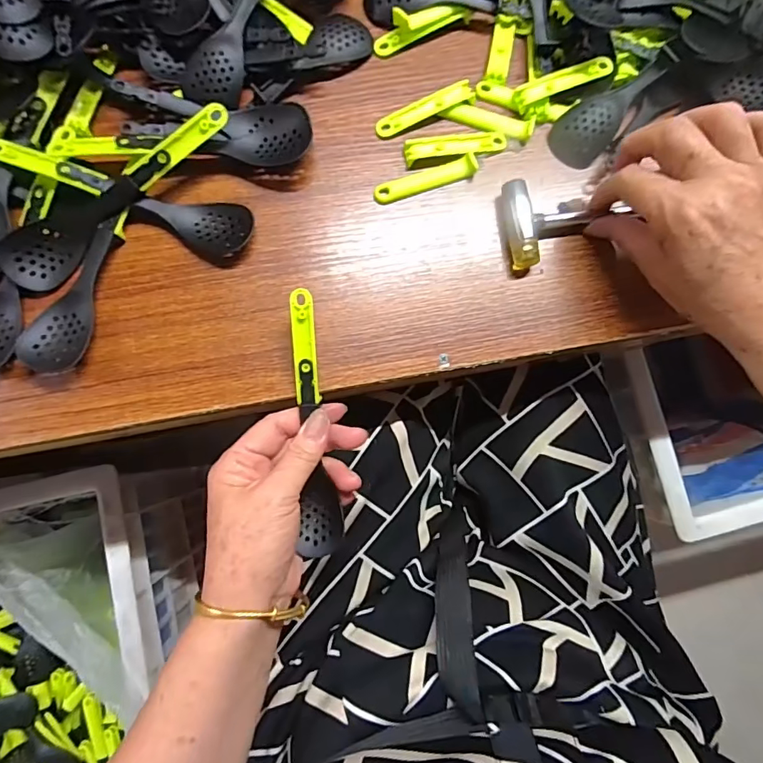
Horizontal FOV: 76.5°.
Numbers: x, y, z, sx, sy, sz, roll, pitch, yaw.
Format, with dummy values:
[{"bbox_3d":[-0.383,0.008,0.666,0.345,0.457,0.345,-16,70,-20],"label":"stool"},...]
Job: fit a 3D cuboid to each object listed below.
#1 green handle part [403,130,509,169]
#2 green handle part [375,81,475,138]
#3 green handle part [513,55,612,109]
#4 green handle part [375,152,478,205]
[{"bbox_3d":[0.055,-0.173,0.355,0.076,0.005,0.016,-11,85,-4],"label":"green handle part"},{"bbox_3d":[0.033,-0.202,0.358,0.077,0.005,0.016,-23,86,-5],"label":"green handle part"},{"bbox_3d":[0.135,-0.222,0.358,0.074,0.008,0.015,-22,86,-5],"label":"green handle part"},{"bbox_3d":[0.033,-0.147,0.353,0.077,0.008,0.015,-19,85,-5],"label":"green handle part"}]

